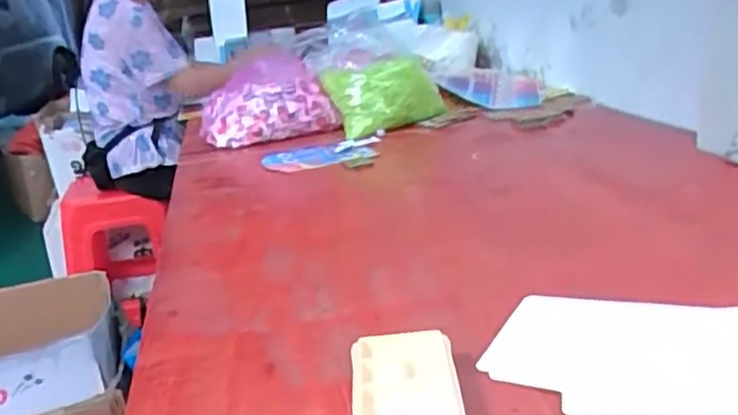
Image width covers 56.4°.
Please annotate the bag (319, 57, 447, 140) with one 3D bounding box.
[{"bbox_3d":[0.033,-0.234,1.425,0.240,0.130,0.104,-8,19,-2],"label":"bag"}]

